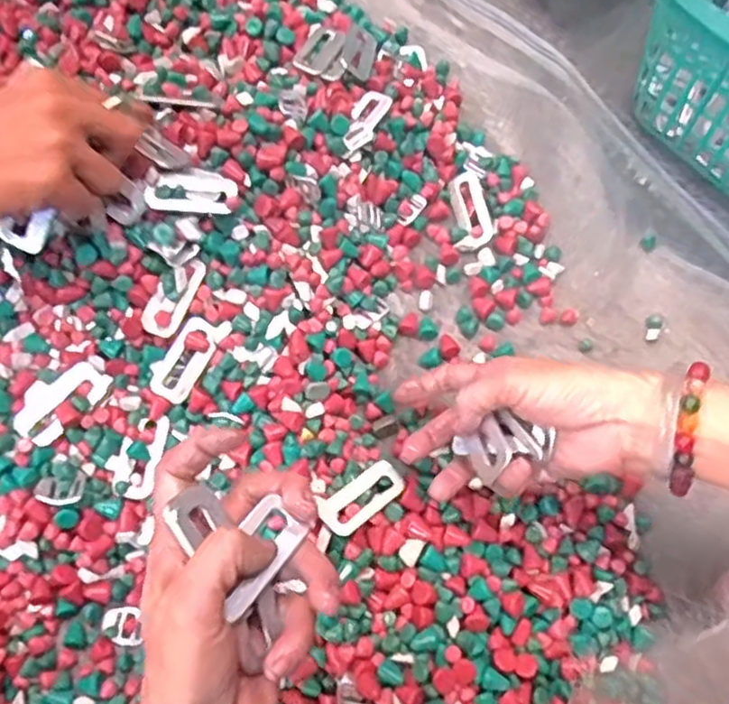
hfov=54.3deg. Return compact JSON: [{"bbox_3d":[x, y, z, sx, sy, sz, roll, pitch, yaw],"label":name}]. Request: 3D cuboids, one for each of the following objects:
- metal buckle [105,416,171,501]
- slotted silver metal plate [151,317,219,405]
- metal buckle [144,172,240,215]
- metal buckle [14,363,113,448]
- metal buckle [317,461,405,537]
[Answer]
[{"bbox_3d":[-0.151,0.069,0.472,0.031,0.004,0.055,17,72,-14],"label":"metal buckle"},{"bbox_3d":[-0.122,0.006,0.488,0.027,0.004,0.058,33,85,-7],"label":"slotted silver metal plate"},{"bbox_3d":[-0.114,-0.106,0.468,0.058,0.008,0.029,1,79,-16],"label":"metal buckle"},{"bbox_3d":[-0.198,0.031,0.462,0.034,0.004,0.061,47,66,-7],"label":"metal buckle"},{"bbox_3d":[-0.001,0.096,0.464,0.061,0.007,0.027,-33,76,-27],"label":"metal buckle"}]

